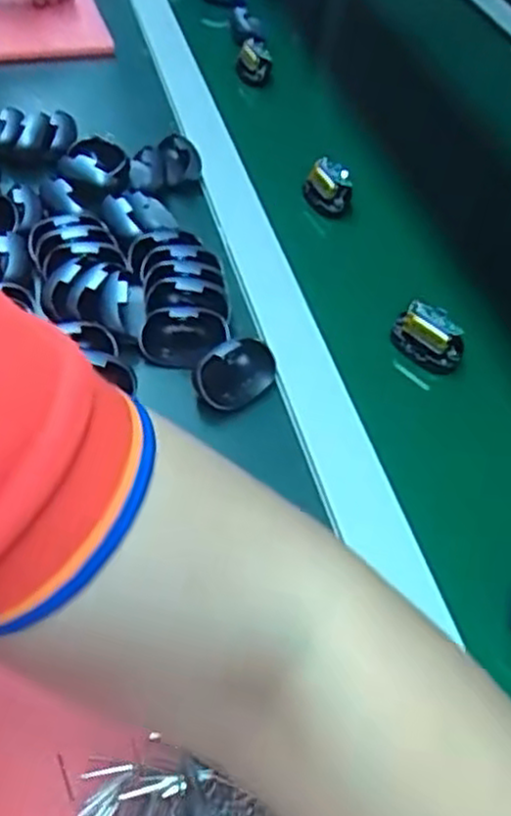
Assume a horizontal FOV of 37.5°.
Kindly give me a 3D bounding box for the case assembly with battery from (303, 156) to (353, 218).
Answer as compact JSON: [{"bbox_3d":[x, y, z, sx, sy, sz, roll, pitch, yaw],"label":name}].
[{"bbox_3d":[0.064,-0.190,0.648,0.022,0.045,0.047,-26,57,-25],"label":"case assembly with battery"}]

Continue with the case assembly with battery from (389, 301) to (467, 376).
[{"bbox_3d":[0.122,-0.049,0.527,0.050,0.039,0.020,32,54,20],"label":"case assembly with battery"}]

